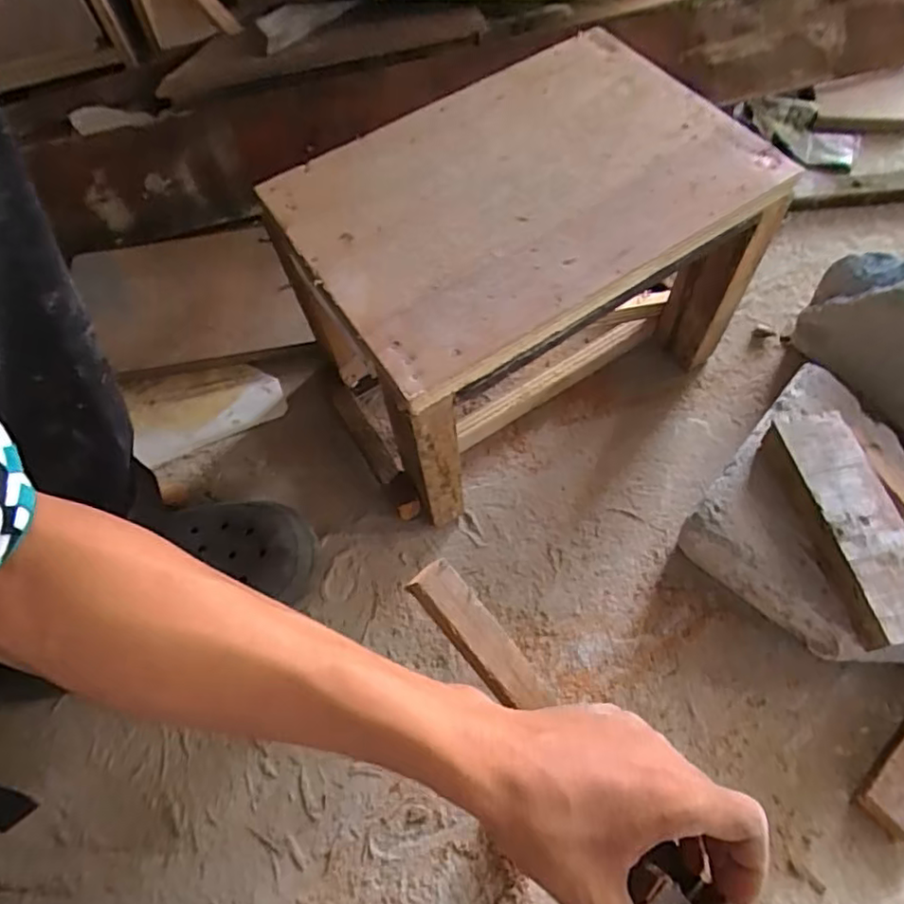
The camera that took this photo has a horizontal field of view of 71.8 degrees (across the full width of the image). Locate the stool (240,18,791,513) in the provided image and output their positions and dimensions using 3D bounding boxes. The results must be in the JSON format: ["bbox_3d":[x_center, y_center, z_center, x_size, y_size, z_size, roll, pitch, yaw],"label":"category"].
[{"bbox_3d":[0.052,-0.142,0.543,0.334,0.225,0.227,-31,64,-13],"label":"stool"}]

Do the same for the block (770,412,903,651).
[{"bbox_3d":[0.286,0.050,0.446,0.055,0.020,0.167,-10,62,-1],"label":"block"}]

